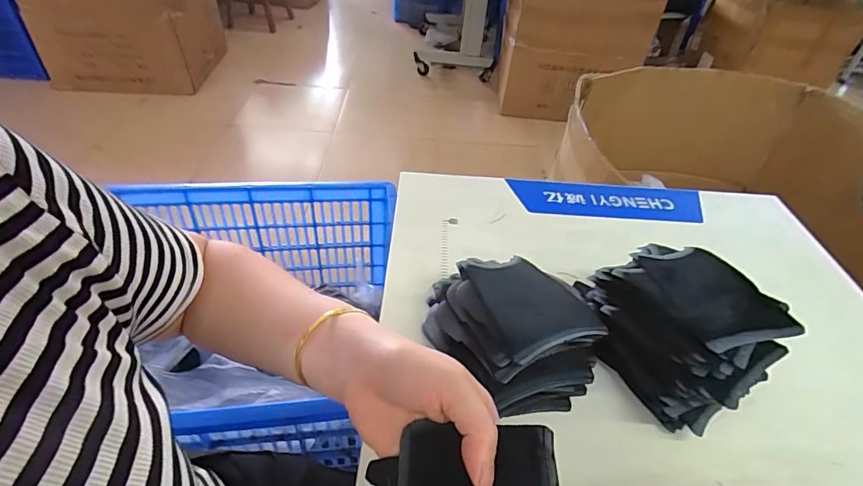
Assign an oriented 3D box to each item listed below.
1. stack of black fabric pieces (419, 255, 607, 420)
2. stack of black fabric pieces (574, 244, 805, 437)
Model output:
[{"bbox_3d":[0.068,0.077,0.405,0.134,0.059,0.143,-15,45,-21],"label":"stack of black fabric pieces"},{"bbox_3d":[0.218,0.073,0.410,0.140,0.081,0.153,-23,48,-28],"label":"stack of black fabric pieces"}]

